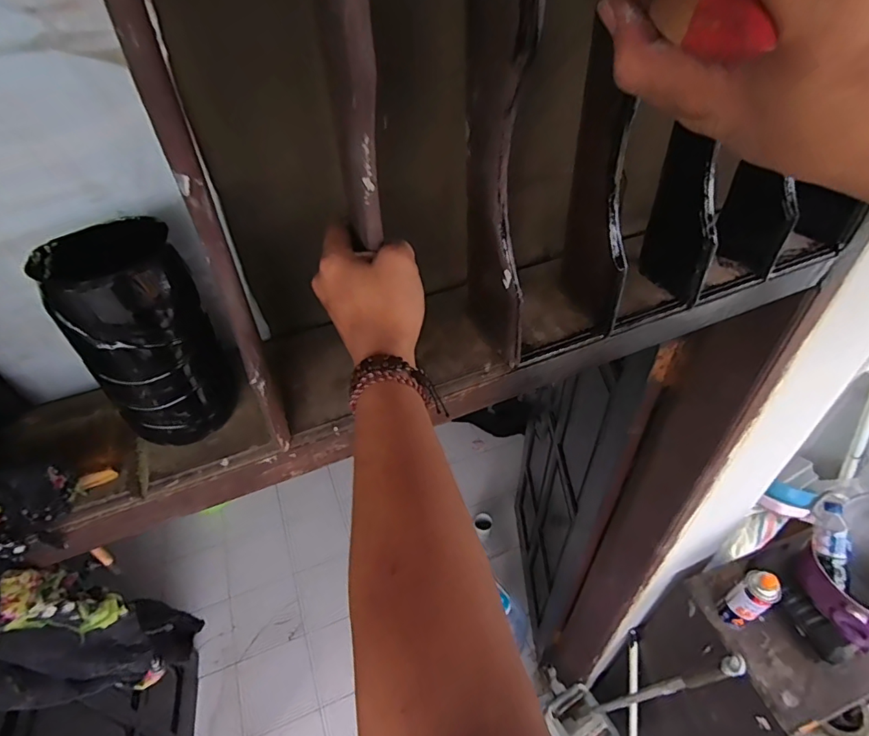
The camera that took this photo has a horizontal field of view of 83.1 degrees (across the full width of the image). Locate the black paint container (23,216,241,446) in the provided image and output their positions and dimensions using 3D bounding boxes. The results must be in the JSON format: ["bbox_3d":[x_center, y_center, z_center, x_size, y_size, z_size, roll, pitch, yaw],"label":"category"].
[{"bbox_3d":[-0.204,-0.021,0.350,0.083,0.151,0.073,-29,50,-26],"label":"black paint container"}]

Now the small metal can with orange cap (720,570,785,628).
[{"bbox_3d":[0.697,0.504,1.076,0.070,0.154,0.059,18,47,20],"label":"small metal can with orange cap"}]

